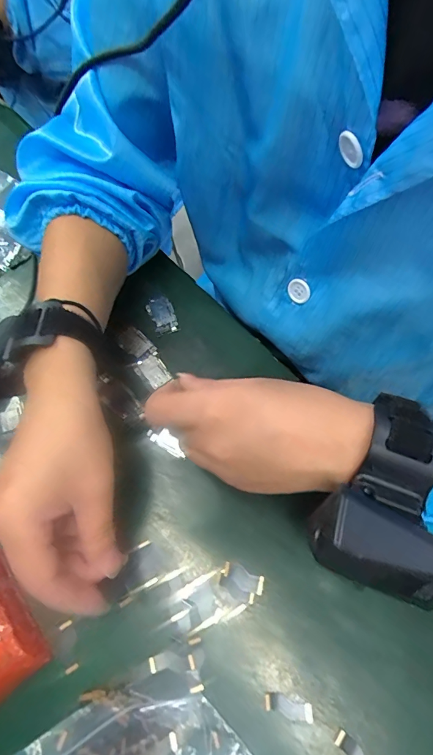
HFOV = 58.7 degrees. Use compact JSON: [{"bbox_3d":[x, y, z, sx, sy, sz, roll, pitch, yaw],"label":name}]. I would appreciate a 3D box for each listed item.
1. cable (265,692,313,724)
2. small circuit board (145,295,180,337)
[{"bbox_3d":[0.042,0.189,0.220,0.027,0.004,0.009,12,63,8],"label":"cable"},{"bbox_3d":[-0.049,-0.057,0.344,0.023,0.004,0.040,-18,63,-7],"label":"small circuit board"}]

